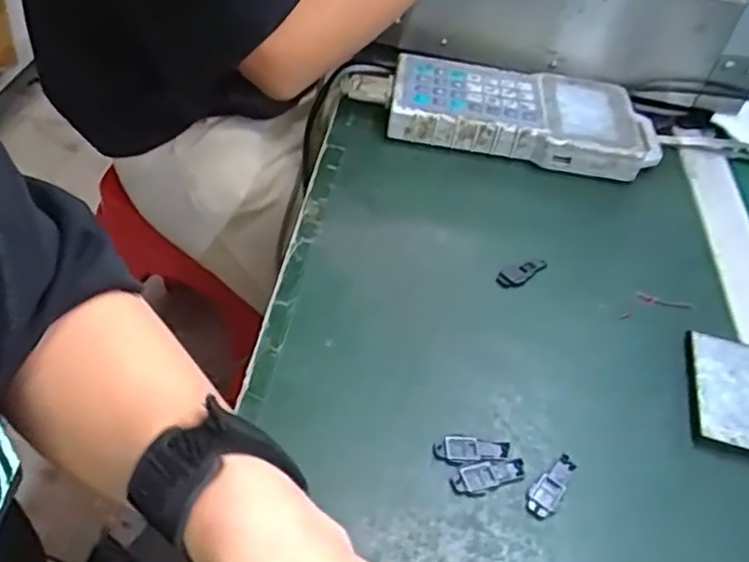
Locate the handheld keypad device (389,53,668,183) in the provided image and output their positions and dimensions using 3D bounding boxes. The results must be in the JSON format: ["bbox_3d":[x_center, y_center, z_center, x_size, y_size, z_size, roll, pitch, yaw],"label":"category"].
[{"bbox_3d":[0.126,-0.143,0.570,0.226,0.034,0.110,10,46,3],"label":"handheld keypad device"}]

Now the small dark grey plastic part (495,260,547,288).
[{"bbox_3d":[0.100,-0.005,0.457,0.042,0.004,0.015,-16,50,-20],"label":"small dark grey plastic part"}]

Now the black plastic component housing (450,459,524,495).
[{"bbox_3d":[0.059,0.099,0.350,0.041,0.004,0.013,-9,48,-15],"label":"black plastic component housing"}]

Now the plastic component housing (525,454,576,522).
[{"bbox_3d":[0.091,0.105,0.349,0.015,0.004,0.039,30,50,21],"label":"plastic component housing"}]

